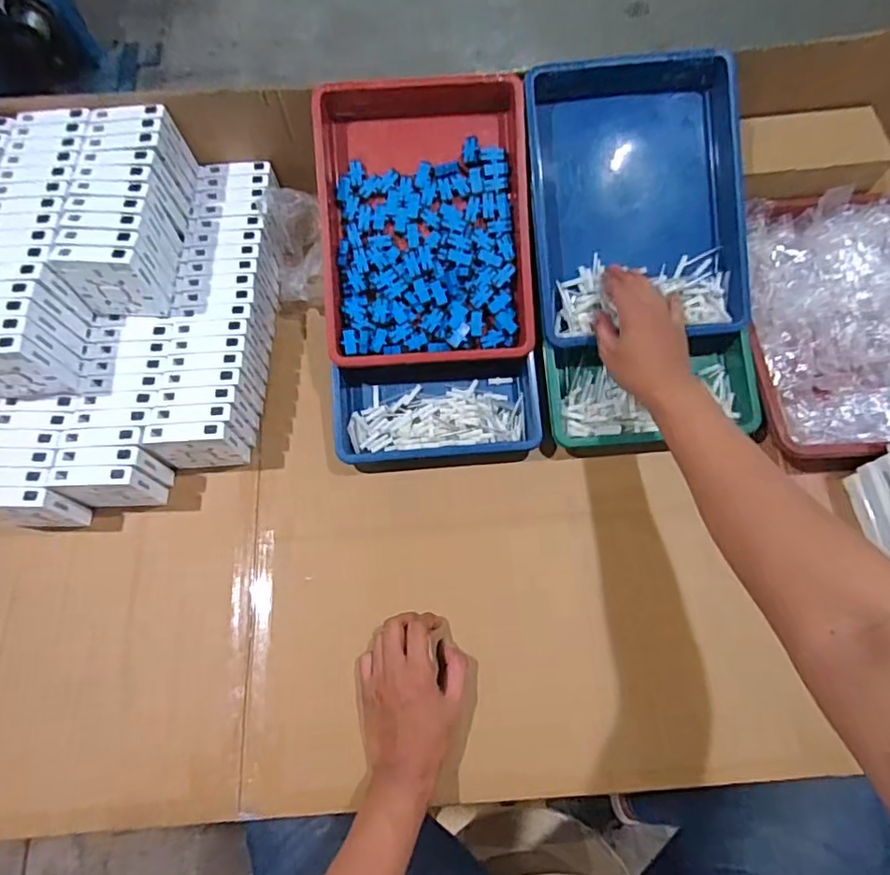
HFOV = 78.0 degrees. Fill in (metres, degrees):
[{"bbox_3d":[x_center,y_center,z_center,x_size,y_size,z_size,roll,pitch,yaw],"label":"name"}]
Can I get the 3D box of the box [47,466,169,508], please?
[{"bbox_3d":[-0.364,0.056,0.607,0.089,0.086,0.027,-1,69,1],"label":"box"}]

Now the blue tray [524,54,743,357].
[{"bbox_3d":[0.220,-0.276,0.644,0.230,0.049,0.314,-5,92,2],"label":"blue tray"}]

